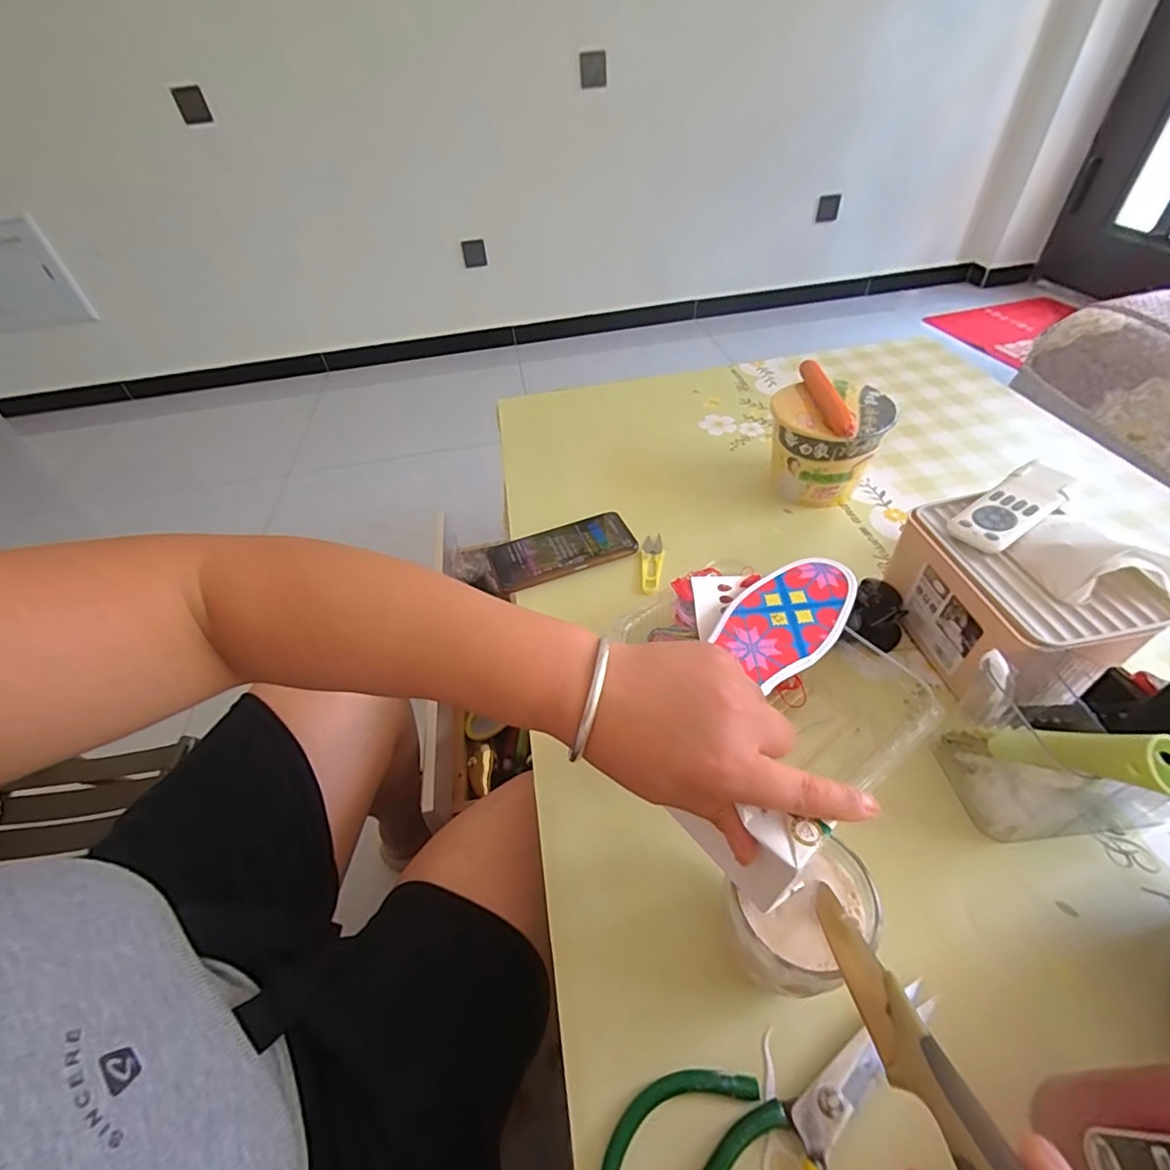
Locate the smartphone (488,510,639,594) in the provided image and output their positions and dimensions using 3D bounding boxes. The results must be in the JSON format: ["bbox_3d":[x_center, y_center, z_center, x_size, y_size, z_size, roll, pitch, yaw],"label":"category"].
[{"bbox_3d":[-0.025,-0.040,0.623,0.163,0.015,0.079,-18,47,-8],"label":"smartphone"}]

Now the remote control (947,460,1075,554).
[{"bbox_3d":[0.369,-0.069,0.465,0.115,0.009,0.046,-34,51,-13],"label":"remote control"}]

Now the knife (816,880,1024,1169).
[{"bbox_3d":[0.125,0.181,0.204,0.018,0.018,0.194,2,3,4],"label":"knife"}]

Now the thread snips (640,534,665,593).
[{"bbox_3d":[0.075,-0.024,0.607,0.025,0.008,0.095,6,47,11],"label":"thread snips"}]

